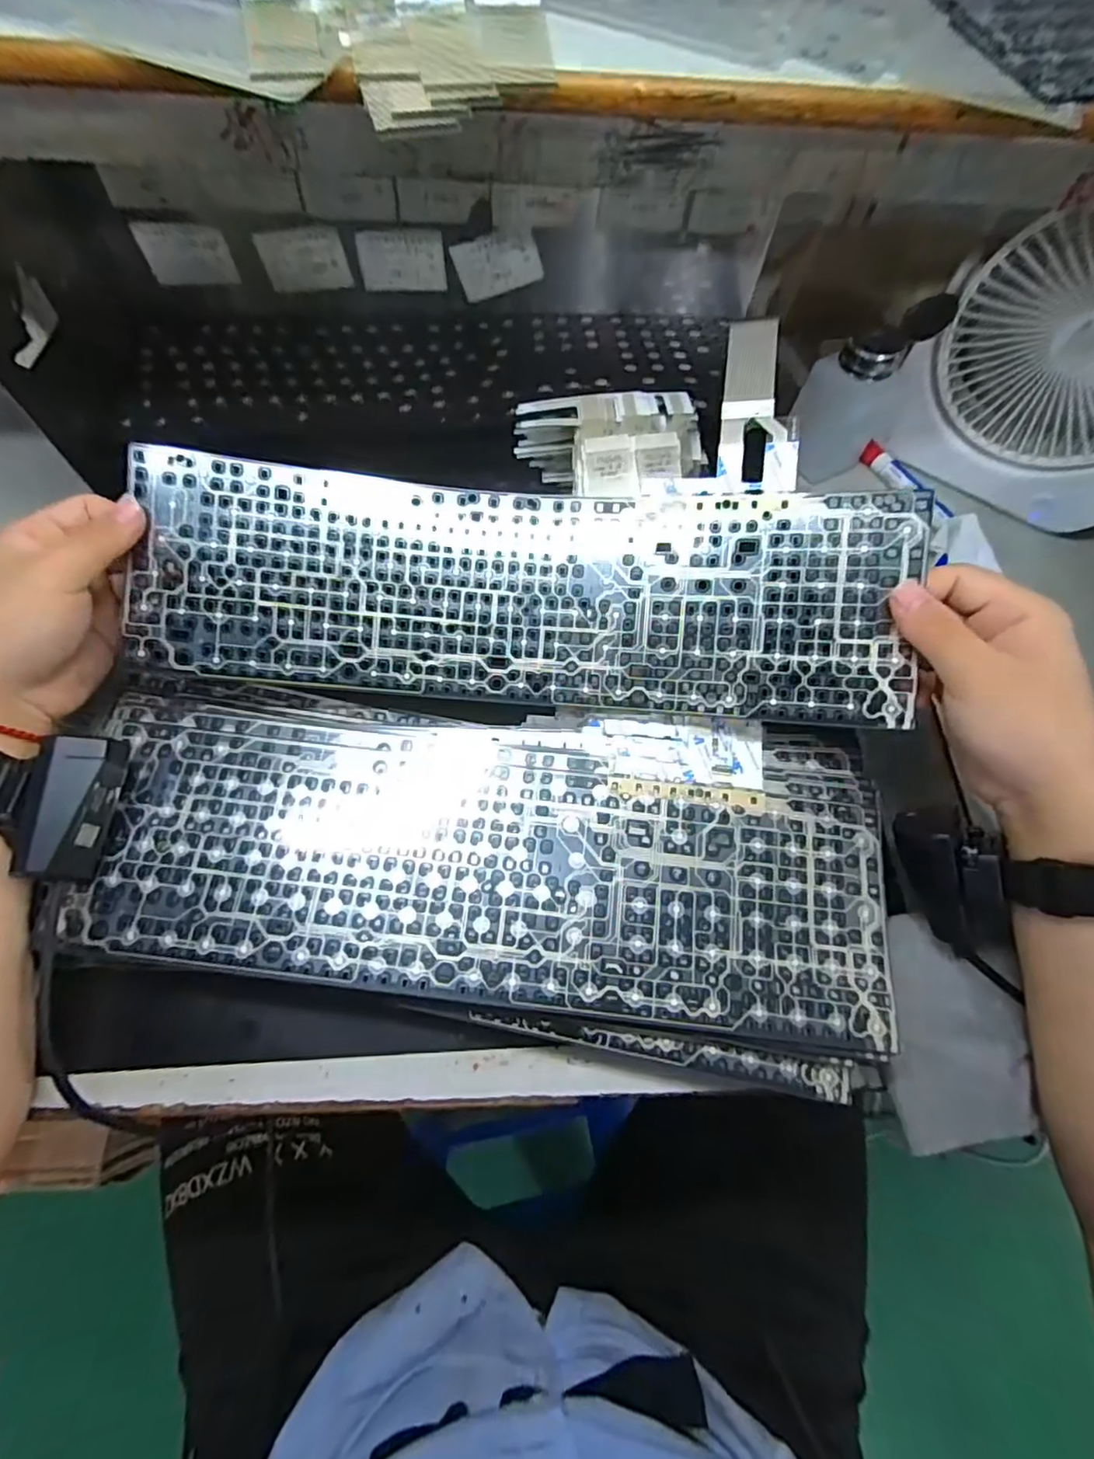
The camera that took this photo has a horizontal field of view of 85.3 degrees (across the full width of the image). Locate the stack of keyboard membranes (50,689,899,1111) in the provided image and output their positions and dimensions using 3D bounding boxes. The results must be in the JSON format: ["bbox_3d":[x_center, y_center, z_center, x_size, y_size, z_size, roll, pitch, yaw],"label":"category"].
[{"bbox_3d":[-0.028,0.065,0.322,0.404,0.024,0.175,9,68,1],"label":"stack of keyboard membranes"}]

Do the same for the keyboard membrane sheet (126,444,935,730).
[{"bbox_3d":[-0.024,-0.076,0.323,0.427,0.056,0.122,5,91,8],"label":"keyboard membrane sheet"}]

